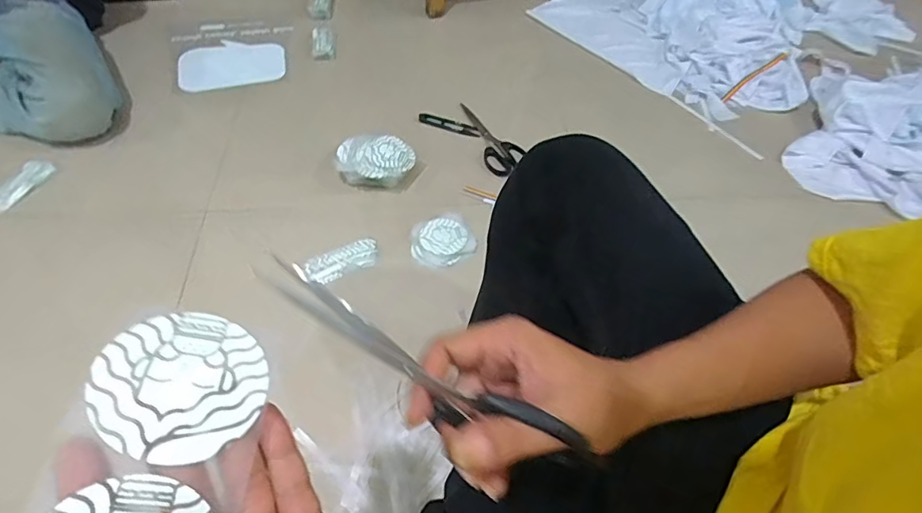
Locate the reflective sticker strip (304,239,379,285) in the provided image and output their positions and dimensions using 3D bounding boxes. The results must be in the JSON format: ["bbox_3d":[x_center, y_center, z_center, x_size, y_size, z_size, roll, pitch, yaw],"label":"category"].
[{"bbox_3d":[-0.171,0.005,0.754,0.106,0.009,0.048,-24,67,-19],"label":"reflective sticker strip"}]

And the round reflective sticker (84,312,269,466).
[{"bbox_3d":[-0.122,0.055,0.228,0.066,0.005,0.065,14,53,-19],"label":"round reflective sticker"}]

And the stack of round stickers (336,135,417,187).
[{"bbox_3d":[-0.139,-0.154,0.848,0.128,0.049,0.091,-2,53,-3],"label":"stack of round stickers"}]

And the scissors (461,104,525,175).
[{"bbox_3d":[0.046,-0.218,0.927,0.077,0.013,0.199,-24,58,-19],"label":"scissors"}]

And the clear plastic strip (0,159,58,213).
[{"bbox_3d":[-0.705,-0.116,0.827,0.050,0.010,0.106,30,68,13],"label":"clear plastic strip"}]

